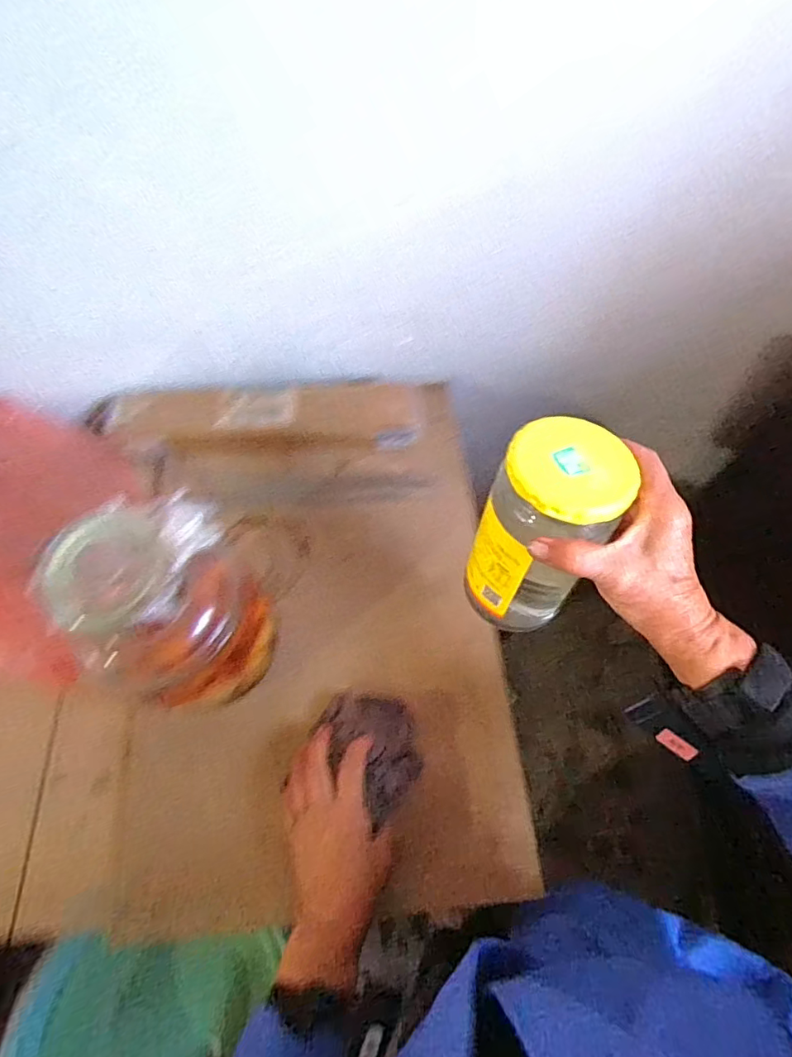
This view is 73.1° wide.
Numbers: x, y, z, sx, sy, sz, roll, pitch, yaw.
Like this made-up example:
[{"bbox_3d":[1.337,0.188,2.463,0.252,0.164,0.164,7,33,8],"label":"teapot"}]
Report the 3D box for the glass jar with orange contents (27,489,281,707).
[{"bbox_3d":[-0.191,0.073,0.458,0.131,0.187,0.119,-9,64,0],"label":"glass jar with orange contents"}]

